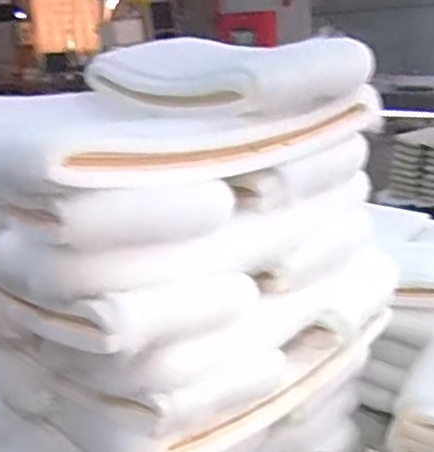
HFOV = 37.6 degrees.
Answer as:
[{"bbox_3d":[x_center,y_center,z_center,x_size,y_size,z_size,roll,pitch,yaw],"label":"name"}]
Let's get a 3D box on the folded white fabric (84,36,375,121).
[{"bbox_3d":[-0.007,-0.206,0.859,0.208,0.076,0.399,-17,22,-31],"label":"folded white fabric"}]

